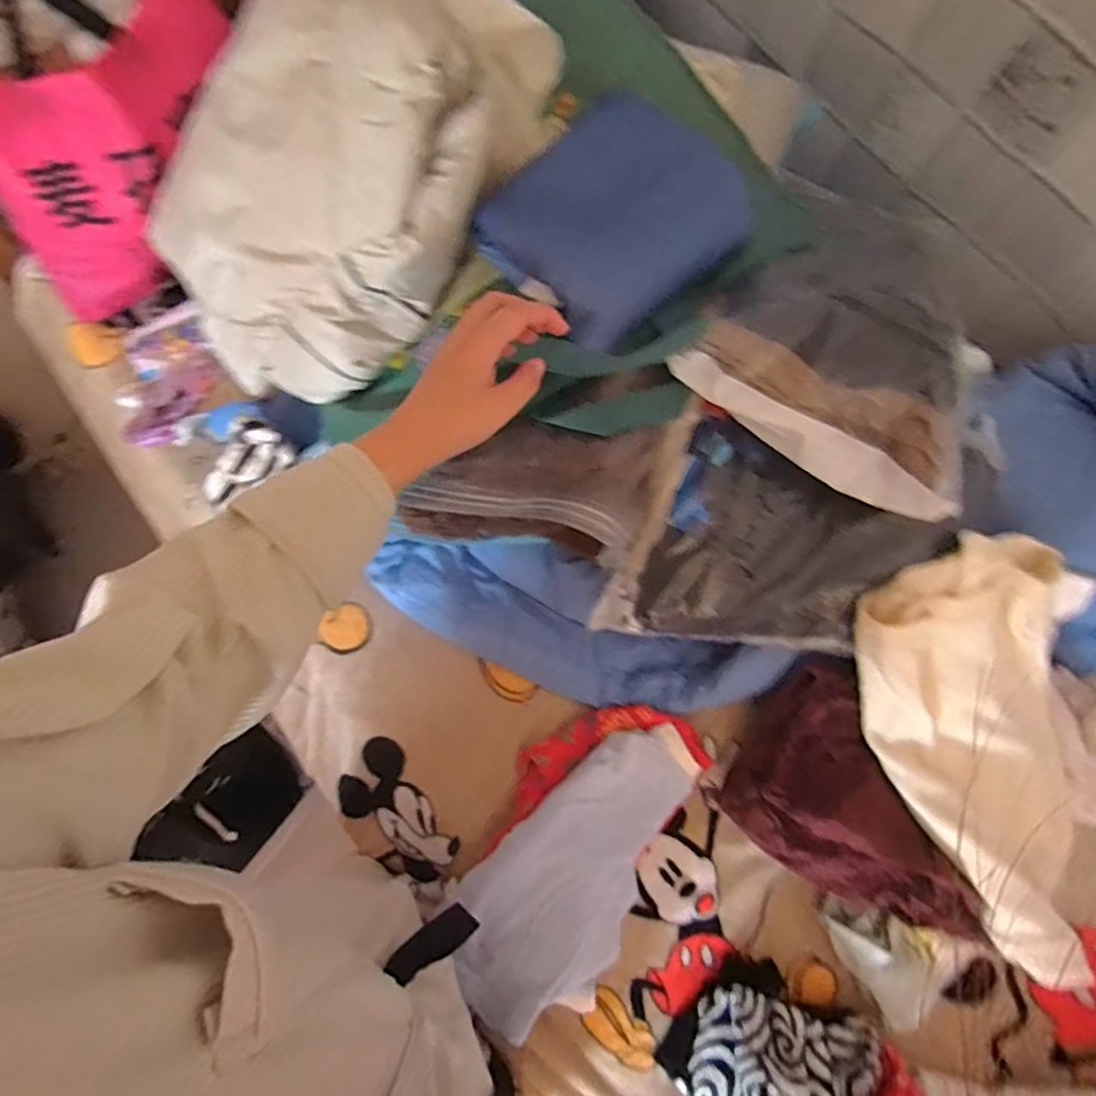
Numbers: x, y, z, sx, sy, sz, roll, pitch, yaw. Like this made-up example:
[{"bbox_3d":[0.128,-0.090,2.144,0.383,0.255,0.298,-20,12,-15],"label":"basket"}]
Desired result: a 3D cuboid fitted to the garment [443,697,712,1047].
[{"bbox_3d":[0.019,0.321,0.625,0.170,0.045,0.352,29,78,5],"label":"garment"}]

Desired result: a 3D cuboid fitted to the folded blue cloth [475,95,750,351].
[{"bbox_3d":[0.051,-0.260,0.484,0.151,0.044,0.196,43,79,8],"label":"folded blue cloth"}]

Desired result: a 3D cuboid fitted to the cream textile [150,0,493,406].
[{"bbox_3d":[-0.195,-0.280,0.513,0.354,0.100,0.254,-30,98,32],"label":"cream textile"}]

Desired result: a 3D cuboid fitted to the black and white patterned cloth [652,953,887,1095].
[{"bbox_3d":[0.214,0.486,0.575,0.150,0.073,0.165,41,79,8],"label":"black and white patterned cloth"}]

